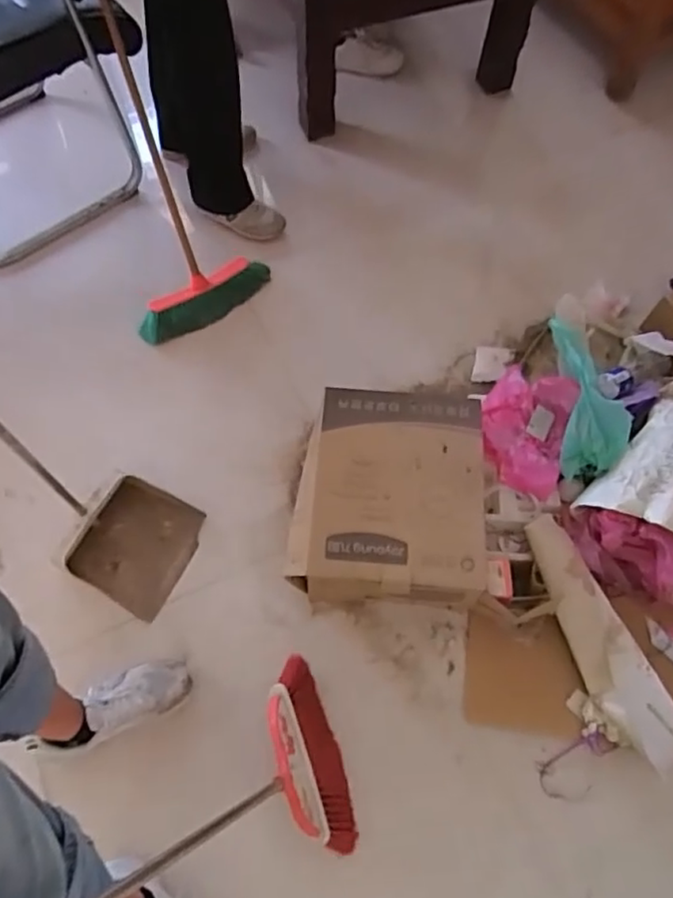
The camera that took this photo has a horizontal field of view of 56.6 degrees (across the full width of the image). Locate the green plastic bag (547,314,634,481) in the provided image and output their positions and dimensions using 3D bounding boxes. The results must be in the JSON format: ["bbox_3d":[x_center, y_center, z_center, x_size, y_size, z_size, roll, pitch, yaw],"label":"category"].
[{"bbox_3d":[0.539,-0.118,1.364,0.127,0.109,0.358,-11,88,-4],"label":"green plastic bag"}]

